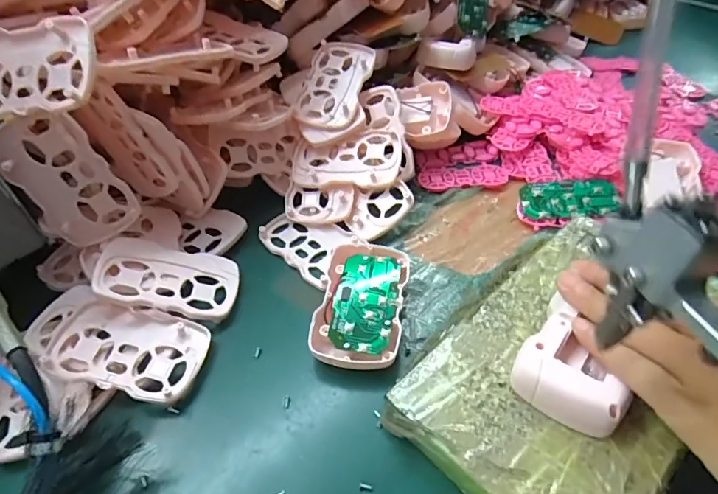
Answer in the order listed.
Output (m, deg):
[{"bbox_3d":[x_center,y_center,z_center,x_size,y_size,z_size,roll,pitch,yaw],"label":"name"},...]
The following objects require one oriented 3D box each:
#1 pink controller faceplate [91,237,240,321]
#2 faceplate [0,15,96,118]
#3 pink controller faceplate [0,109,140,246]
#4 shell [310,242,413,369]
[{"bbox_3d":[-0.127,0.020,0.315,0.088,0.004,0.054,15,44,-15],"label":"pink controller faceplate"},{"bbox_3d":[-0.194,-0.102,0.270,0.086,0.009,0.051,-3,87,9],"label":"faceplate"},{"bbox_3d":[-0.185,-0.040,0.296,0.056,0.088,0.009,-29,33,-5],"label":"pink controller faceplate"},{"bbox_3d":[0.003,0.034,0.311,0.053,0.021,0.105,7,46,8],"label":"shell"}]

